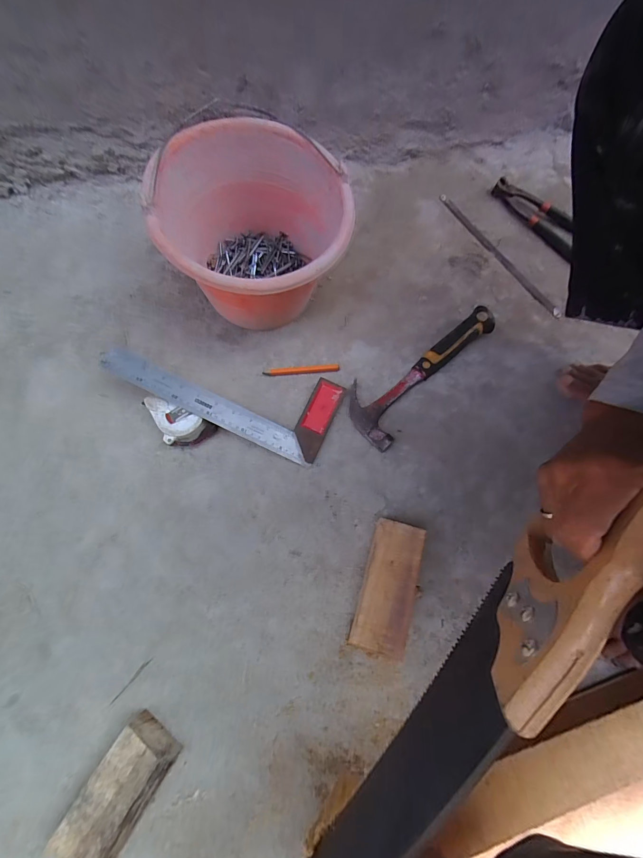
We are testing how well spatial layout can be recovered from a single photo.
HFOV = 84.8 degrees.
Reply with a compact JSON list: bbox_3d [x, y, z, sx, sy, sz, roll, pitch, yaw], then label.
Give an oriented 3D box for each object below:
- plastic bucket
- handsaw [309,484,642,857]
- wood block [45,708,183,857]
[{"bbox_3d":[-0.085,-0.243,0.476,0.221,0.178,0.247,-15,71,-6],"label":"plastic bucket"},{"bbox_3d":[0.067,0.234,0.249,0.032,0.125,0.487,39,92,12],"label":"handsaw"},{"bbox_3d":[-0.193,0.349,0.334,0.060,0.040,0.117,31,72,11],"label":"wood block"}]

